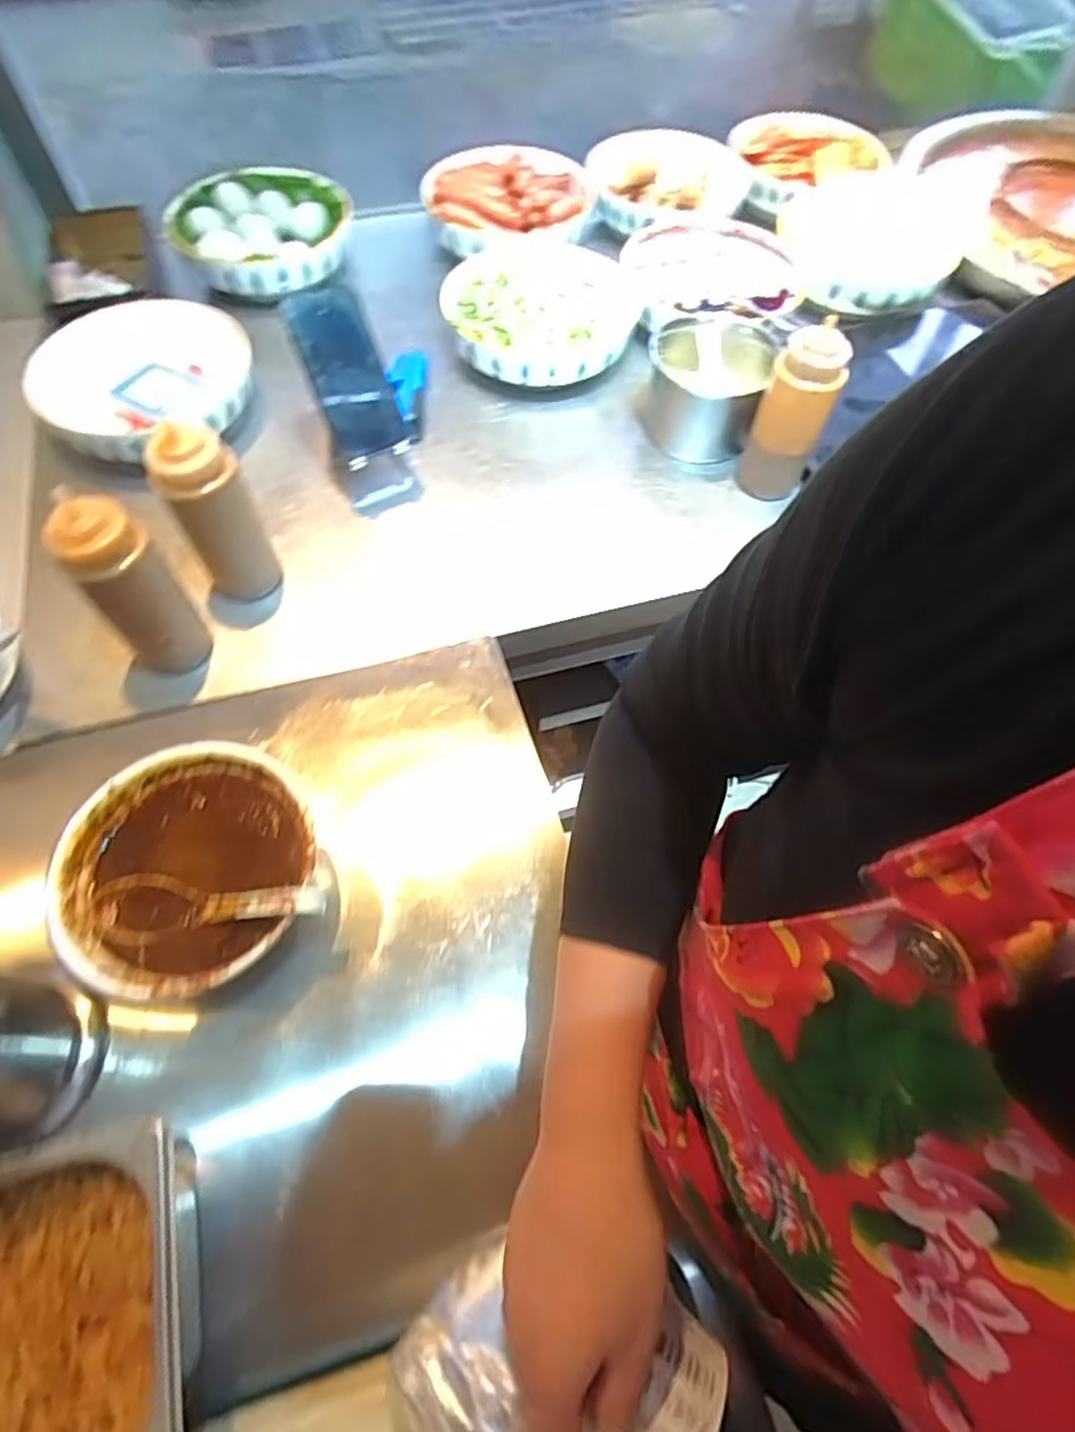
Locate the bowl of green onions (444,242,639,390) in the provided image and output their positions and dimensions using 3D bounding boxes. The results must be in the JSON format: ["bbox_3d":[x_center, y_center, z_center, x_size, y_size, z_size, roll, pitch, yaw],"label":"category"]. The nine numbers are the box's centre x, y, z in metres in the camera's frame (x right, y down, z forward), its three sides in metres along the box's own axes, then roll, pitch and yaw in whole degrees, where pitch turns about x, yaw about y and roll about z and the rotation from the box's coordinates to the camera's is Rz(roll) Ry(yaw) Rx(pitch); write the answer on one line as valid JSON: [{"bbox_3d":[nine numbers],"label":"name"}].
[{"bbox_3d":[0.004,-0.494,0.834,0.228,0.072,0.222,0,61,0],"label":"bowl of green onions"}]

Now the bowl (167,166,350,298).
[{"bbox_3d":[-0.358,-0.633,0.901,0.220,0.066,0.226,0,61,0],"label":"bowl"}]

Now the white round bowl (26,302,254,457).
[{"bbox_3d":[-0.431,-0.367,0.750,0.226,0.061,0.202,-26,64,-14],"label":"white round bowl"}]

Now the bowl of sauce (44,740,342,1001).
[{"bbox_3d":[-0.246,0.113,0.499,0.171,0.066,0.171,0,61,0],"label":"bowl of sauce"}]

